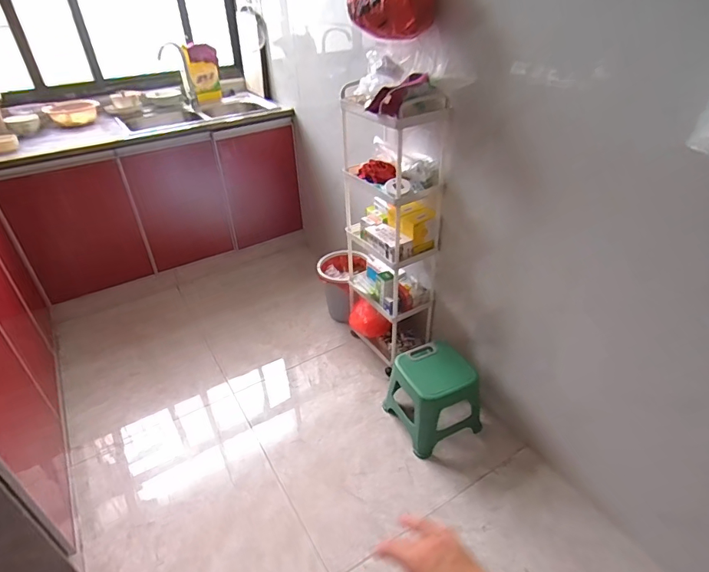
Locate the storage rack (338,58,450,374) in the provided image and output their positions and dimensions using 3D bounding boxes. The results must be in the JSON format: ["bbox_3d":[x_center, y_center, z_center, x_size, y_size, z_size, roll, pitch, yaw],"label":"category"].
[{"bbox_3d":[0.123,-0.241,1.660,0.252,1.048,0.426,-16,37,-22],"label":"storage rack"}]

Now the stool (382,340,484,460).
[{"bbox_3d":[0.285,0.398,1.566,0.262,0.265,0.263,-15,36,-20],"label":"stool"}]

